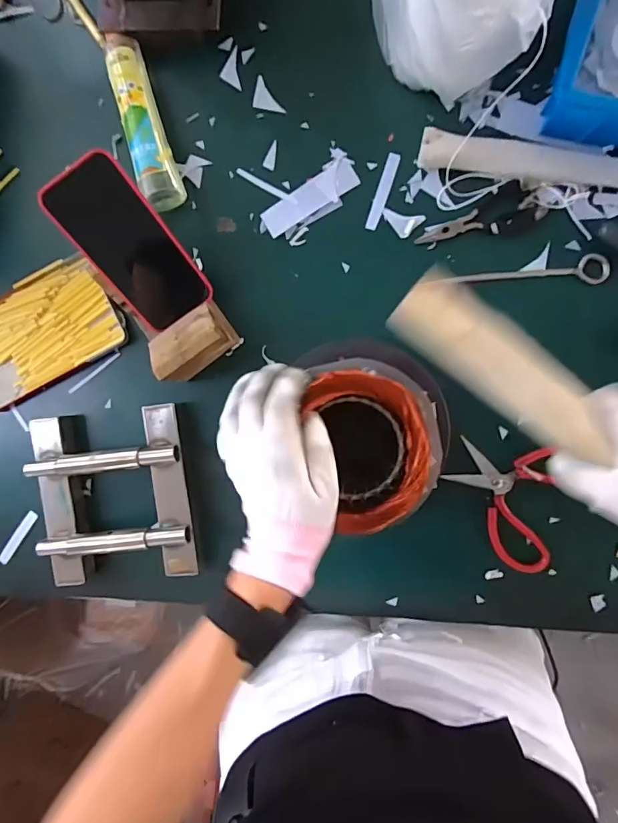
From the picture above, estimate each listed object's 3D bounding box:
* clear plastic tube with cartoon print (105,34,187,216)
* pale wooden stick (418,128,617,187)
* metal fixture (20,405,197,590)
[{"bbox_3d":[-0.180,-0.312,0.492,0.041,0.035,0.189,-17,91,8],"label":"clear plastic tube with cartoon print"},{"bbox_3d":[0.260,-0.242,0.447,0.296,0.021,0.032,12,95,6],"label":"pale wooden stick"},{"bbox_3d":[-0.225,0.098,0.518,0.177,0.046,0.194,-7,93,7],"label":"metal fixture"}]

